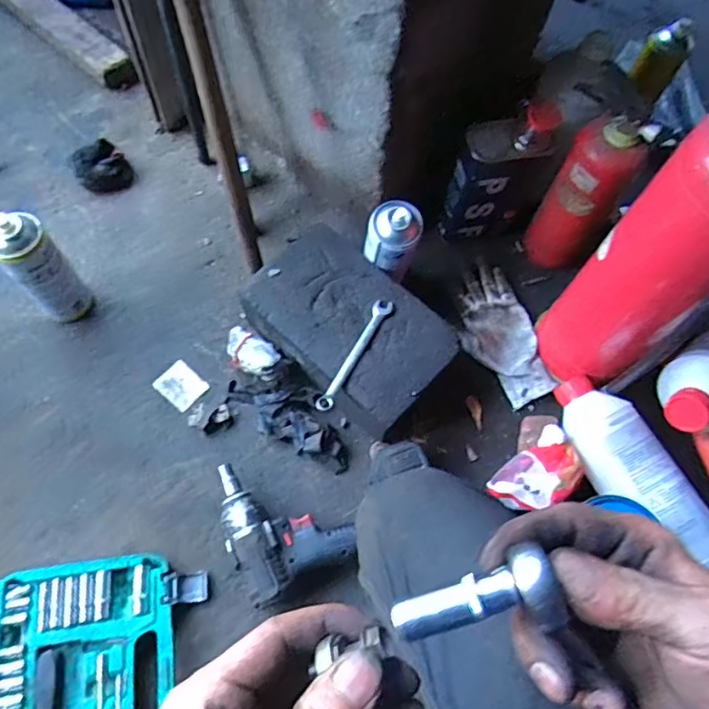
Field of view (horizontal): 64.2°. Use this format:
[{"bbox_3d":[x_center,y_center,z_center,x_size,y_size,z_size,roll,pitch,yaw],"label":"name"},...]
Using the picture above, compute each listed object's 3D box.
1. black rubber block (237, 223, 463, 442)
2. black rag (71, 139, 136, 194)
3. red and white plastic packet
[{"bbox_3d":[-0.008,-0.031,0.742,0.168,0.094,0.254,-41,74,-19],"label":"black rubber block"},{"bbox_3d":[-0.390,-0.291,0.870,0.084,0.047,0.070,-22,69,-13],"label":"black rag"},{"bbox_3d":[0.223,0.148,0.688,0.107,0.052,0.078,-21,69,-12],"label":"red and white plastic packet"}]

